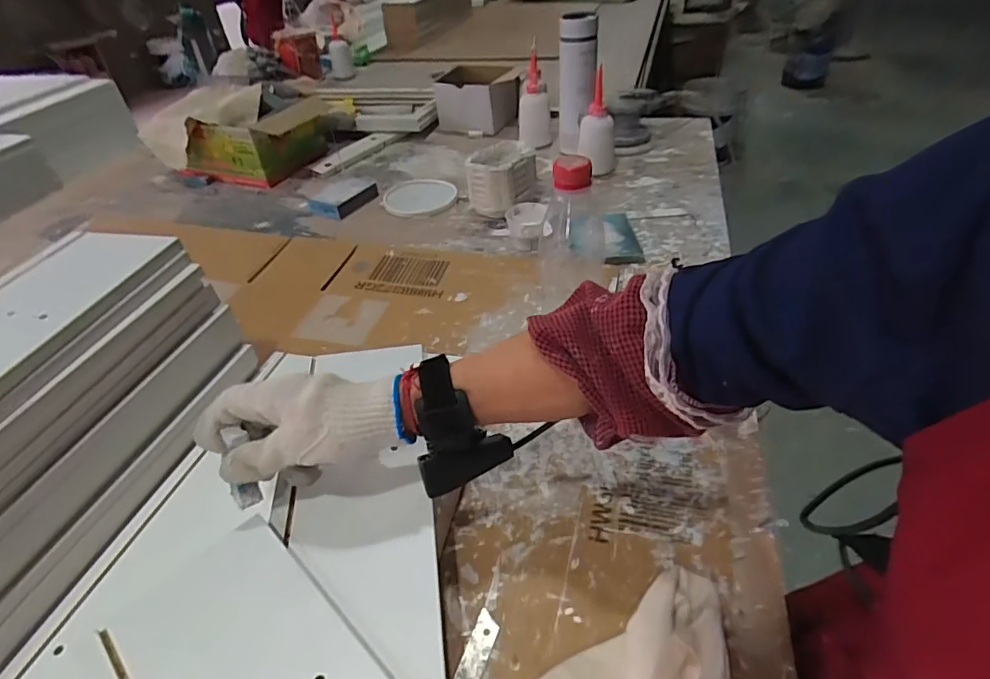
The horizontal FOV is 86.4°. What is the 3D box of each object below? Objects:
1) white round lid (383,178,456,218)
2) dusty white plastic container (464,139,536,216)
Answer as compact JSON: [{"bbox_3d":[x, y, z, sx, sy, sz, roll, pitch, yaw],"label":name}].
[{"bbox_3d":[-0.131,-0.243,0.898,0.131,0.013,0.115,26,50,31],"label":"white round lid"},{"bbox_3d":[0.010,-0.256,0.858,0.109,0.096,0.099,-1,41,5],"label":"dusty white plastic container"}]

